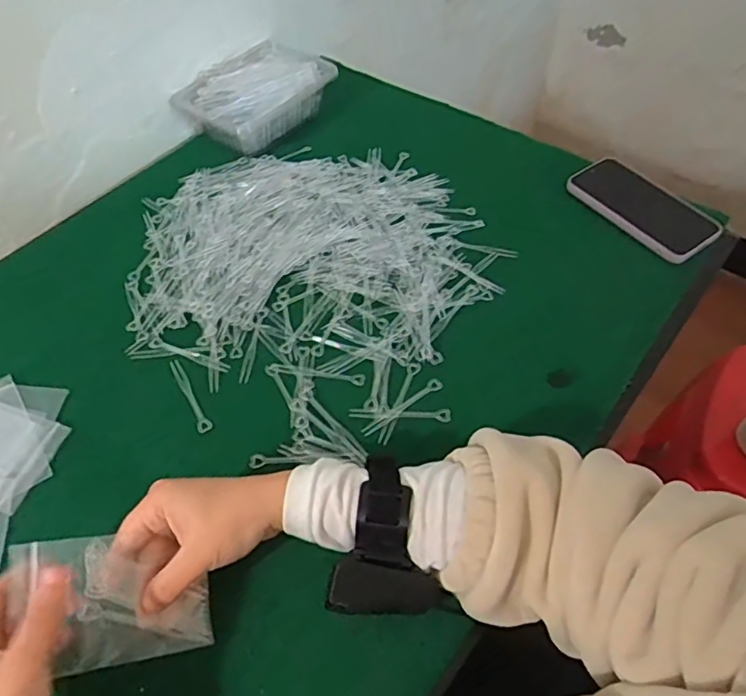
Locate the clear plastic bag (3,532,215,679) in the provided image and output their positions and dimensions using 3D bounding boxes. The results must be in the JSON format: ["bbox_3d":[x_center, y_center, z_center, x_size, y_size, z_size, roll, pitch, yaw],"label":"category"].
[{"bbox_3d":[-0.166,0.163,0.387,0.118,0.007,0.081,3,72,-30],"label":"clear plastic bag"}]

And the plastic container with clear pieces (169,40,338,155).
[{"bbox_3d":[-0.146,-0.321,0.757,0.126,0.056,0.180,36,62,24],"label":"plastic container with clear pieces"}]

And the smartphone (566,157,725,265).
[{"bbox_3d":[0.298,-0.160,0.661,0.080,0.012,0.166,-32,60,-20],"label":"smartphone"}]

